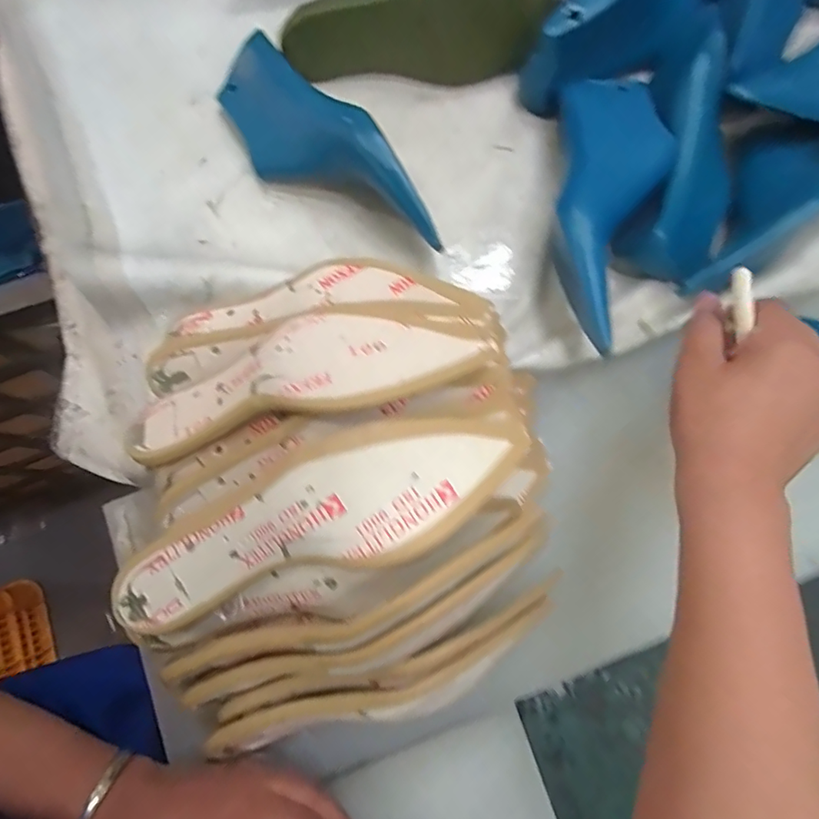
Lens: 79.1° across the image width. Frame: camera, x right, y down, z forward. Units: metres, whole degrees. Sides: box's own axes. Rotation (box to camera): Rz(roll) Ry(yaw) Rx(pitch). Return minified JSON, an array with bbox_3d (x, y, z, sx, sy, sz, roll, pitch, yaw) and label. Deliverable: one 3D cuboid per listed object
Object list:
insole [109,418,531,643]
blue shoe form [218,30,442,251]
[{"bbox_3d":[-0.053,0.064,0.277,0.242,0.042,0.070,-25,80,-6],"label":"insole"},{"bbox_3d":[-0.070,-0.210,0.404,0.245,0.067,0.081,43,81,7],"label":"blue shoe form"}]

